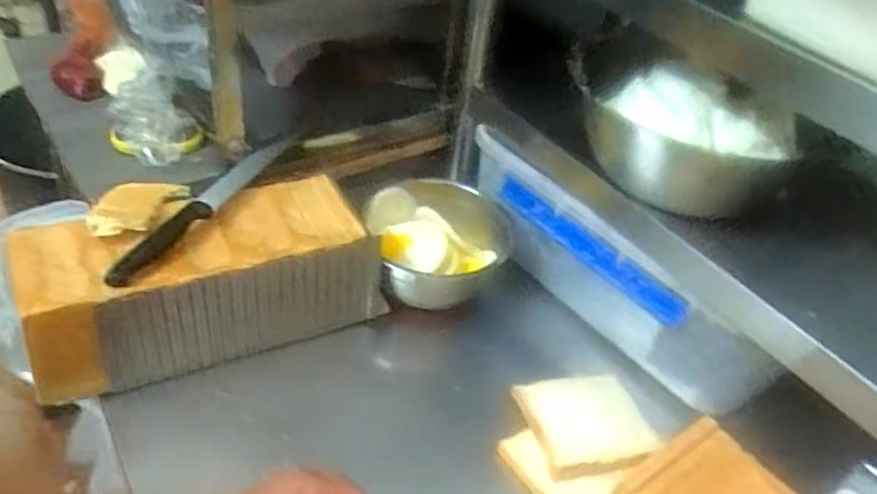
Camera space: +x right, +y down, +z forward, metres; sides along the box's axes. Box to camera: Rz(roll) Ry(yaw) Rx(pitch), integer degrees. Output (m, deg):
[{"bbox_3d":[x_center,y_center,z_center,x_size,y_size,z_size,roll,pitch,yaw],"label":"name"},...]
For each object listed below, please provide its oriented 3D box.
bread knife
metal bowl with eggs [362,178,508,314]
[{"bbox_3d":[-0.234,-0.047,0.728,0.032,0.021,0.276,22,41,16],"label":"bread knife"},{"bbox_3d":[-0.003,-0.005,0.841,0.147,0.099,0.161,5,40,-4],"label":"metal bowl with eggs"}]

